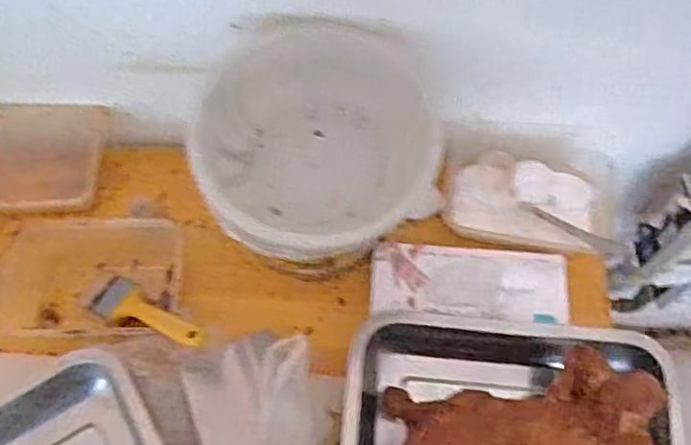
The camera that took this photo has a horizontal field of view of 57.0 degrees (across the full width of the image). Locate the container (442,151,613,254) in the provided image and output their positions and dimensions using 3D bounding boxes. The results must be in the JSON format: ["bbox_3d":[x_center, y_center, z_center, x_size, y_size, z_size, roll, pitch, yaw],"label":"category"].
[{"bbox_3d":[0.185,-0.016,0.657,0.163,0.040,0.094,10,66,5],"label":"container"}]

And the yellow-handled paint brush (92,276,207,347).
[{"bbox_3d":[-0.182,0.084,0.588,0.146,0.015,0.041,14,64,35],"label":"yellow-handled paint brush"}]

